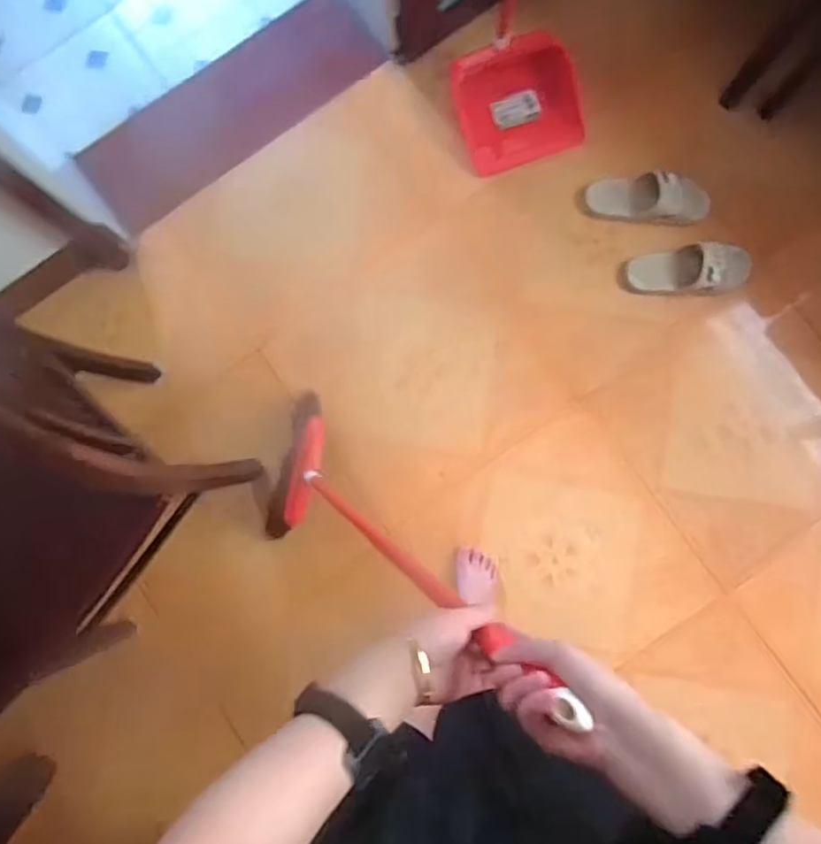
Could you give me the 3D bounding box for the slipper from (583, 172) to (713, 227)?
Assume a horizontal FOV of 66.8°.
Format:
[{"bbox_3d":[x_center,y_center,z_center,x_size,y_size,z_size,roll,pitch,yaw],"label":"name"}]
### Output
[{"bbox_3d":[0.500,-0.472,1.310,0.262,0.056,0.082,9,80,13],"label":"slipper"}]

